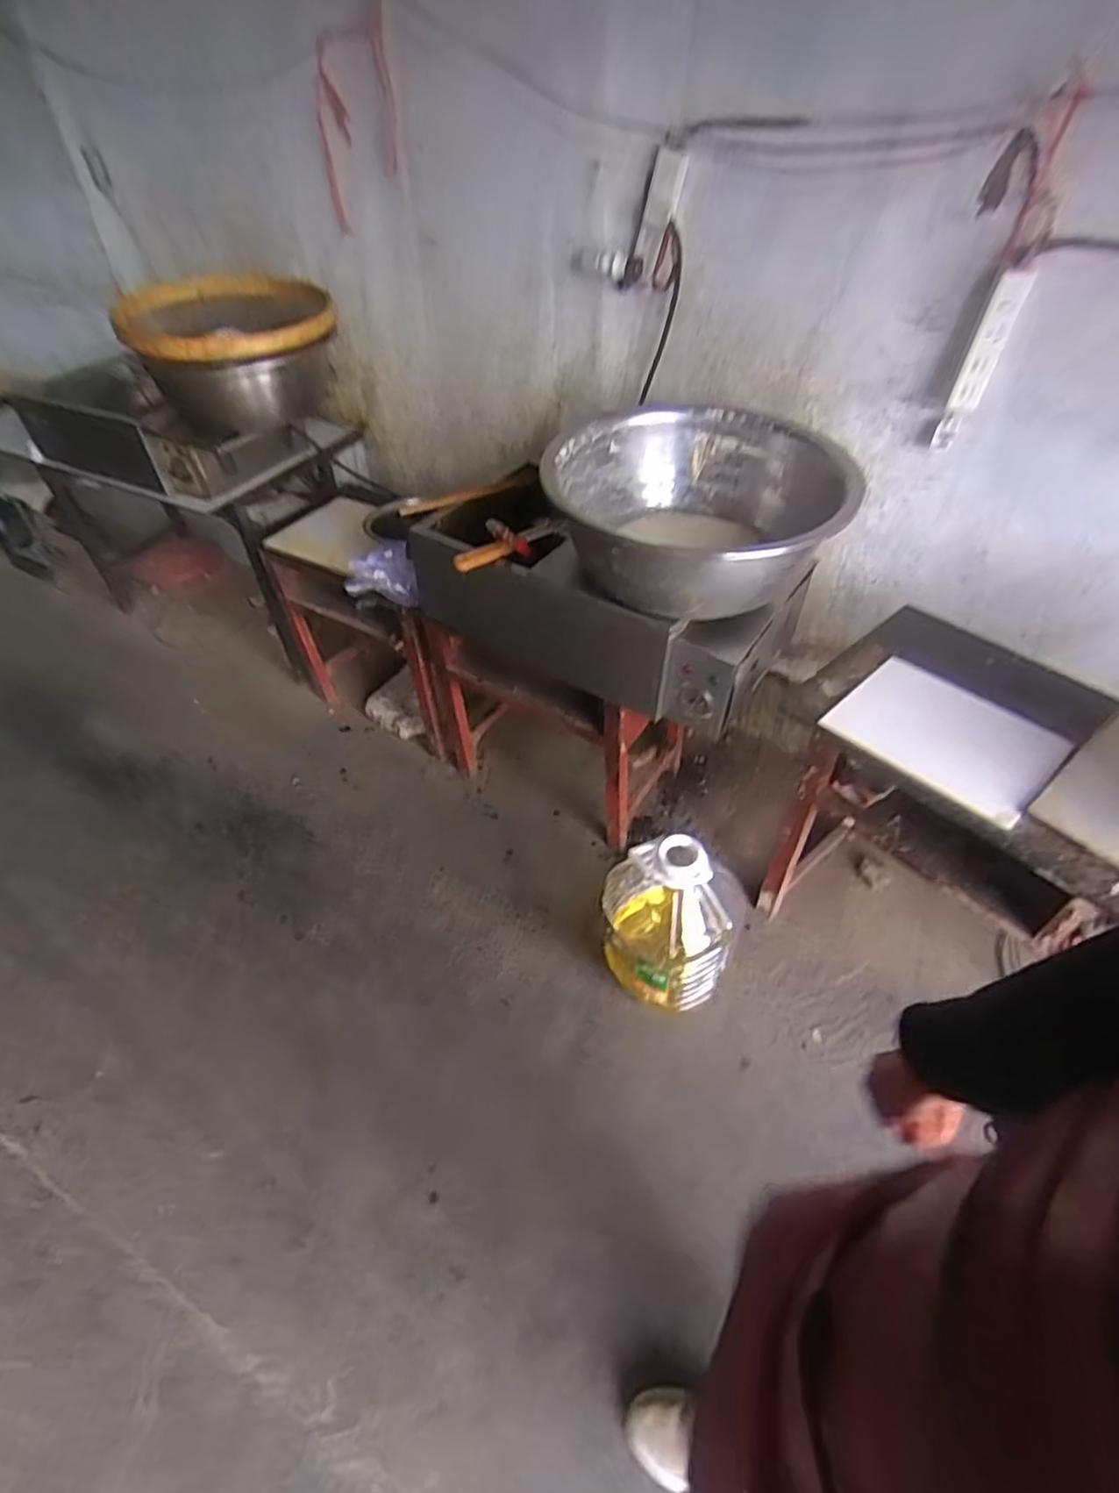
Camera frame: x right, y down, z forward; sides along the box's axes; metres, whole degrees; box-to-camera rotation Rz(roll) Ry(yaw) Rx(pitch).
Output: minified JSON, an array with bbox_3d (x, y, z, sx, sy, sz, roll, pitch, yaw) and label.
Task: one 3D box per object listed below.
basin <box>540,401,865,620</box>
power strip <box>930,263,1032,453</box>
[{"bbox_3d":[0.237,-0.410,1.237,0.484,0.202,0.505,-1,47,1],"label":"basin"},{"bbox_3d":[0.729,-0.663,1.186,0.052,0.282,0.047,23,52,21],"label":"power strip"}]

